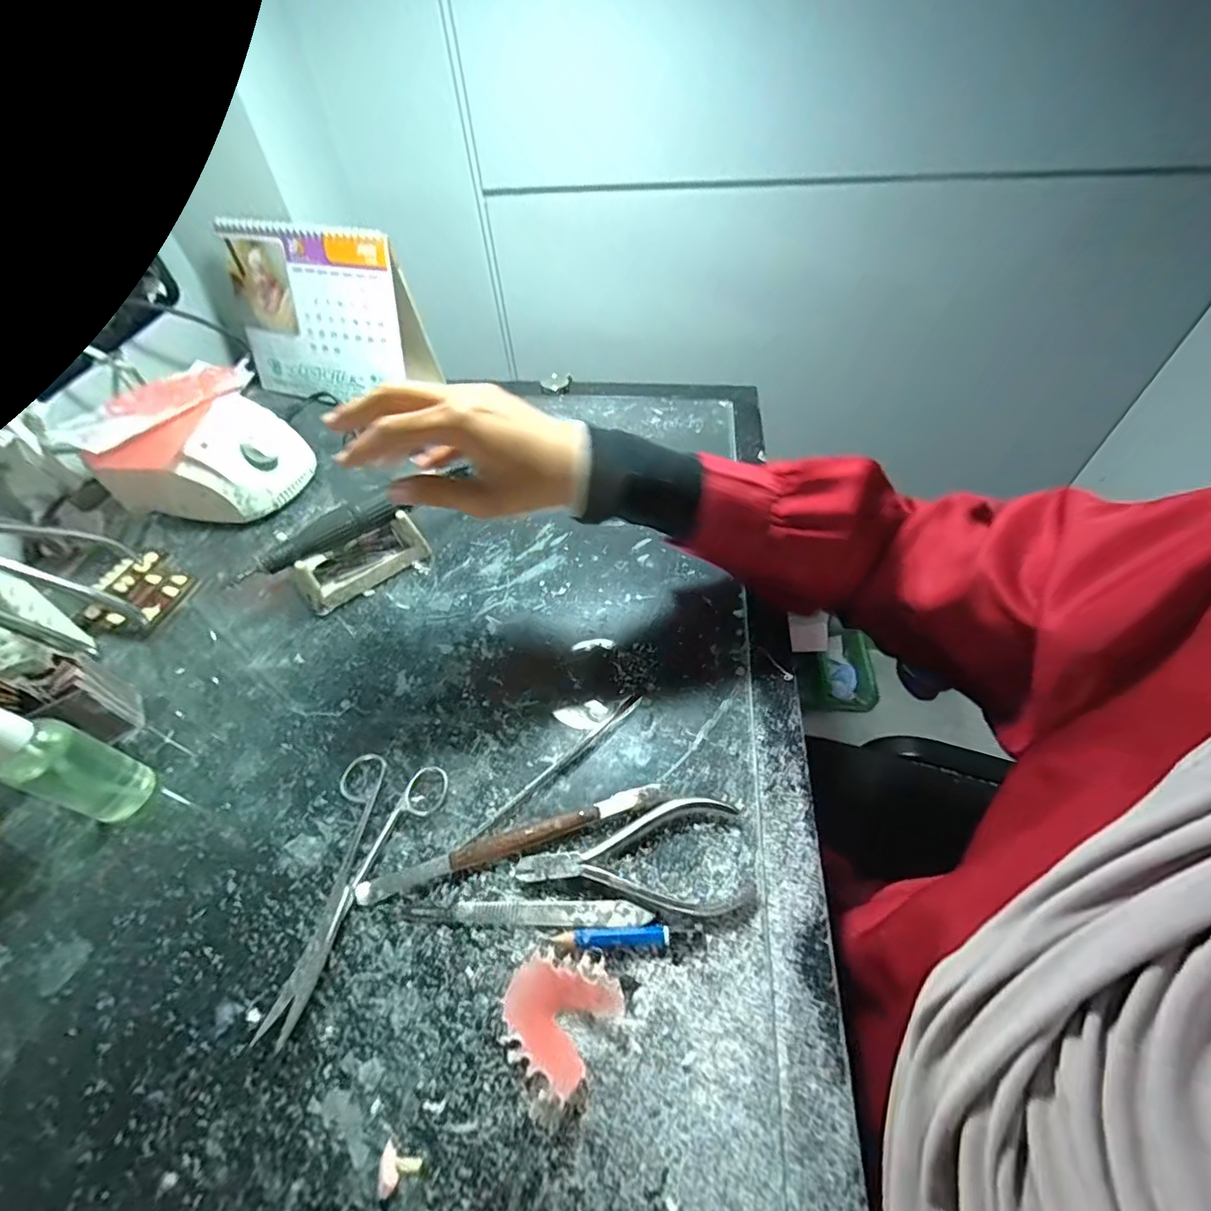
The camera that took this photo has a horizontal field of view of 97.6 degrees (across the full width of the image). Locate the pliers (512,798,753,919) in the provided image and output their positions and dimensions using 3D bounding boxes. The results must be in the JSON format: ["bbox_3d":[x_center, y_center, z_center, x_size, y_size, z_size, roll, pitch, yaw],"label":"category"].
[{"bbox_3d":[0.015,0.135,0.287,0.122,0.008,0.061,-2,52,1],"label":"pliers"}]

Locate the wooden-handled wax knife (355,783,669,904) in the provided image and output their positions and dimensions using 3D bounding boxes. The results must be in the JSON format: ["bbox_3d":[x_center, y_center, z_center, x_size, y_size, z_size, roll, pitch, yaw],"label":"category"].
[{"bbox_3d":[-0.049,0.129,0.294,0.171,0.009,0.014,-15,53,-10],"label":"wooden-handled wax knife"}]

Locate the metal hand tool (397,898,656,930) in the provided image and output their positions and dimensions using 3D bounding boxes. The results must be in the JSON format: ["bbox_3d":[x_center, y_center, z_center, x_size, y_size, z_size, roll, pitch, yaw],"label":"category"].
[{"bbox_3d":[-0.042,0.159,0.273,0.127,0.004,0.013,-1,52,1],"label":"metal hand tool"}]

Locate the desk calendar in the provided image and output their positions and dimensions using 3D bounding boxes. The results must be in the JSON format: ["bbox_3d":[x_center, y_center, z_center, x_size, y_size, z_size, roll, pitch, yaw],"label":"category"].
[{"bbox_3d":[-0.297,-0.311,0.565,0.219,0.147,0.078,17,54,15],"label":"desk calendar"}]

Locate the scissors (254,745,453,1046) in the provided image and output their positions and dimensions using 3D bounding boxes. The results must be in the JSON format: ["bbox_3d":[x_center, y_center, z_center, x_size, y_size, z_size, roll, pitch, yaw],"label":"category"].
[{"bbox_3d":[-0.146,0.147,0.288,0.061,0.005,0.141,16,54,14],"label":"scissors"}]

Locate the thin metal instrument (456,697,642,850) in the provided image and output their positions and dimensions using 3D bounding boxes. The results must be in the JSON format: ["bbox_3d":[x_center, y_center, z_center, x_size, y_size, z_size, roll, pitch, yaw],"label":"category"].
[{"bbox_3d":[-0.028,0.098,0.322,0.136,0.004,0.009,-37,59,-24],"label":"thin metal instrument"}]

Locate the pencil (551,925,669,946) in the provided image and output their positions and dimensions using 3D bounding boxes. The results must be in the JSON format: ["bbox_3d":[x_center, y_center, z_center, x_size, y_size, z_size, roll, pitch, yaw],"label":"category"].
[{"bbox_3d":[0.003,0.165,0.263,0.056,0.005,0.008,-2,52,1],"label":"pencil"}]

